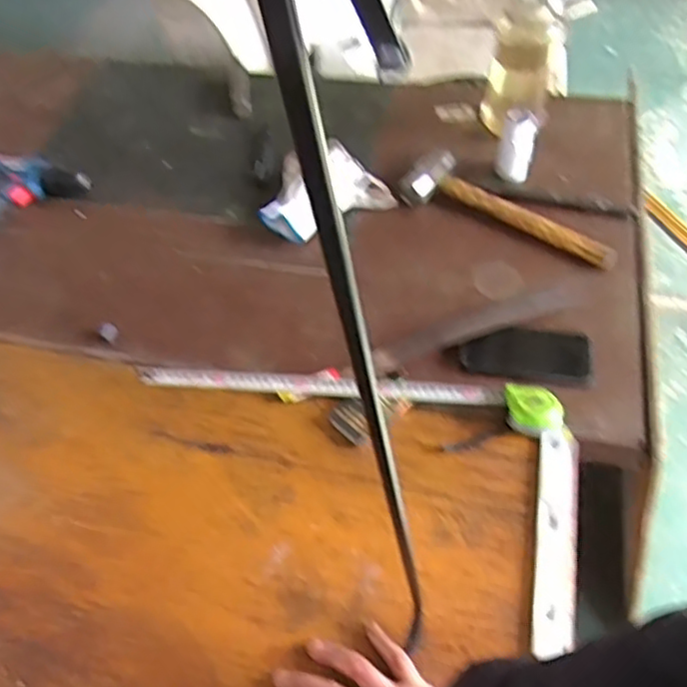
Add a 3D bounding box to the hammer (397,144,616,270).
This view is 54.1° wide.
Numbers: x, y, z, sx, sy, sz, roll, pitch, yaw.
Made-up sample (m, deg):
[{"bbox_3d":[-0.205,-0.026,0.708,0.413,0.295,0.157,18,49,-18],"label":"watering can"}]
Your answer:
[{"bbox_3d":[0.228,-0.189,0.960,0.322,0.035,0.075,36,63,25],"label":"hammer"}]

